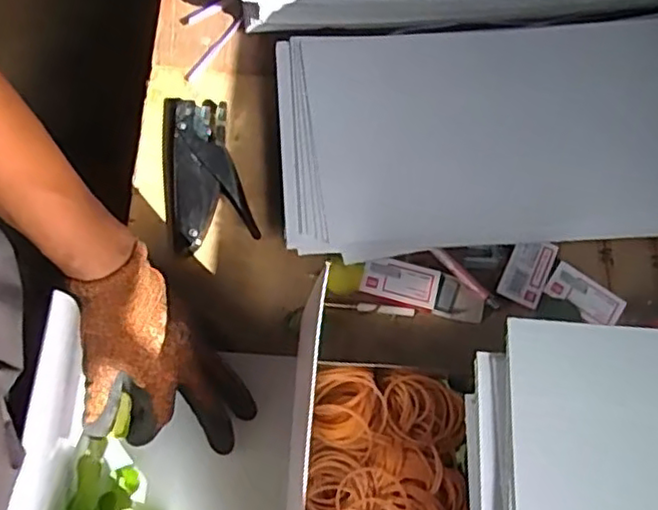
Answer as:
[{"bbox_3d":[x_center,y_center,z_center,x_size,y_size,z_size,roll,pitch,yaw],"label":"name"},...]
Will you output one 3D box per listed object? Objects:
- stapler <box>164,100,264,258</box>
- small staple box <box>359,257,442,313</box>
[{"bbox_3d":[-0.121,-0.084,0.625,0.075,0.027,0.157,-11,69,-4],"label":"stapler"},{"bbox_3d":[0.064,0.025,0.587,0.067,0.012,0.038,14,69,6],"label":"small staple box"}]

